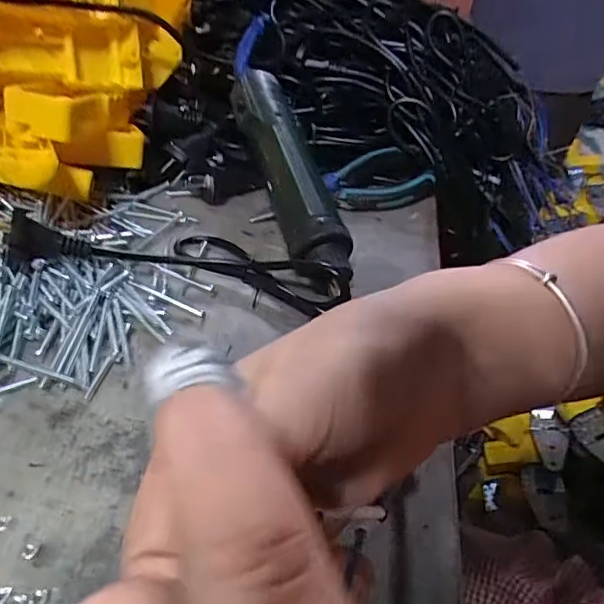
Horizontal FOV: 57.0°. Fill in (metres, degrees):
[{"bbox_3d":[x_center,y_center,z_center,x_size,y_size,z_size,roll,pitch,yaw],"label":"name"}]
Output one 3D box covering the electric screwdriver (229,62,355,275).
[{"bbox_3d":[-0.008,-0.097,0.402,0.049,0.034,0.196,-8,55,-16],"label":"electric screwdriver"}]

